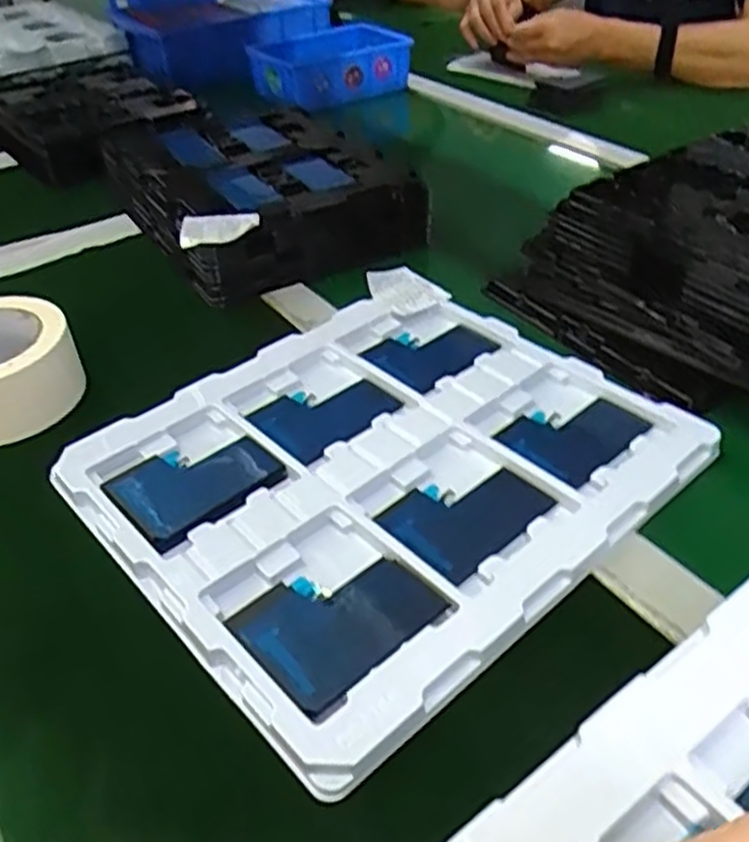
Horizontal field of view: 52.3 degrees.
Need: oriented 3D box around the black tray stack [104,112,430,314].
[{"bbox_3d":[-0.108,-0.224,0.745,0.226,0.062,0.252,-23,44,-22],"label":"black tray stack"}]

